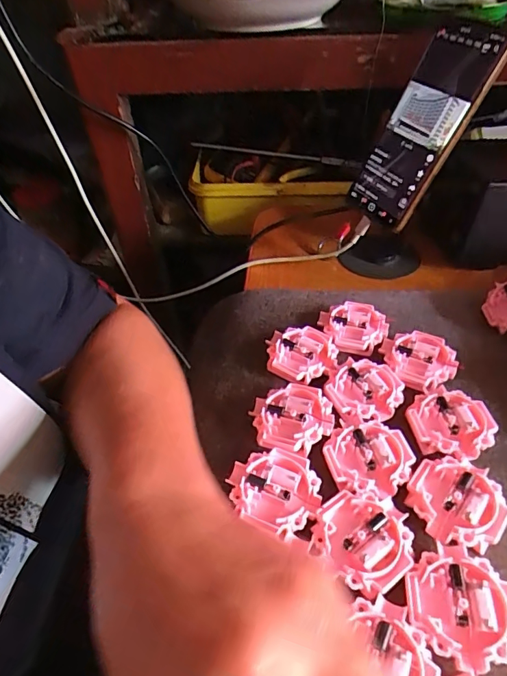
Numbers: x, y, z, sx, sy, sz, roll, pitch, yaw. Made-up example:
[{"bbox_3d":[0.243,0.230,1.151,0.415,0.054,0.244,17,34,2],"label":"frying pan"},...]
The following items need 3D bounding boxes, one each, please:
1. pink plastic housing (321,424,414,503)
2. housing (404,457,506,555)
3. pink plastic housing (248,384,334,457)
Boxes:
[{"bbox_3d":[0.073,0.076,0.287,0.051,0.009,0.049,-1,44,1],"label":"pink plastic housing"},{"bbox_3d":[0.118,0.094,0.267,0.051,0.009,0.050,0,44,0],"label":"housing"},{"bbox_3d":[0.026,0.057,0.314,0.053,0.024,0.052,10,45,13],"label":"pink plastic housing"}]

